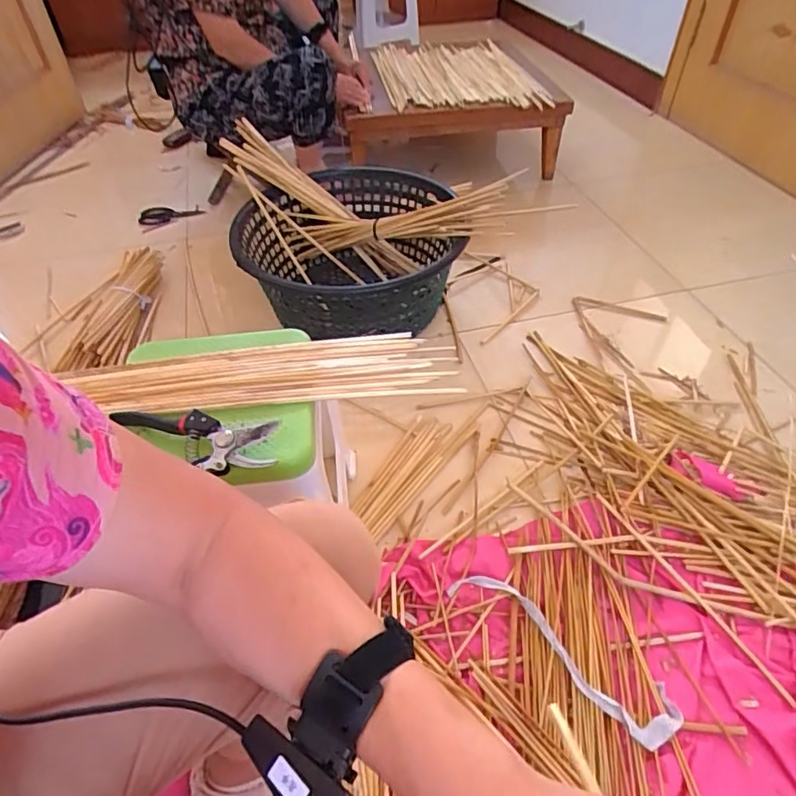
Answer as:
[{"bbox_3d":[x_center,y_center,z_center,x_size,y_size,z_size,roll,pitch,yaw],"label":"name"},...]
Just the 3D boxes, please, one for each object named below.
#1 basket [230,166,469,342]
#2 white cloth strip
[{"bbox_3d":[-0.111,-0.314,1.260,0.483,0.223,0.529,-8,46,-6],"label":"basket"},{"bbox_3d":[0.214,0.331,0.732,0.318,0.023,0.080,30,53,27],"label":"white cloth strip"}]

